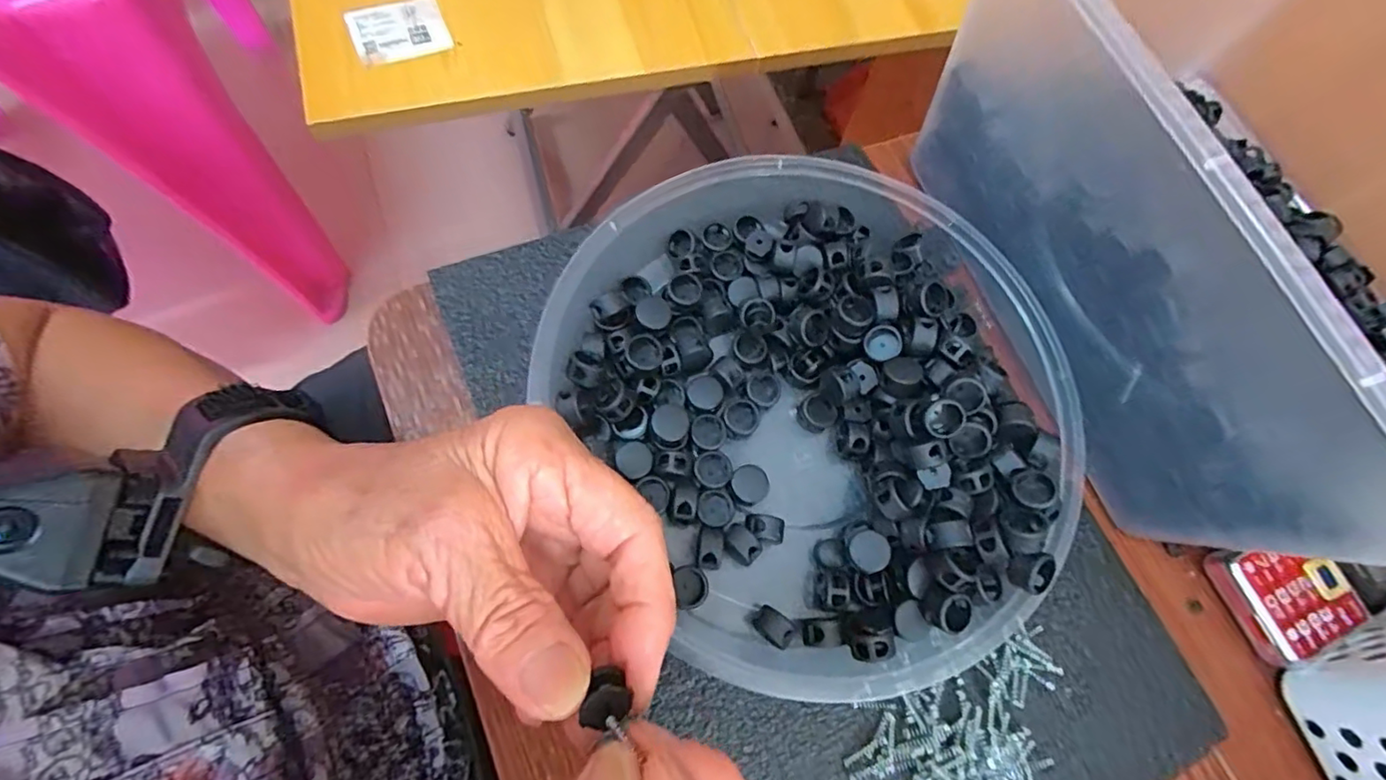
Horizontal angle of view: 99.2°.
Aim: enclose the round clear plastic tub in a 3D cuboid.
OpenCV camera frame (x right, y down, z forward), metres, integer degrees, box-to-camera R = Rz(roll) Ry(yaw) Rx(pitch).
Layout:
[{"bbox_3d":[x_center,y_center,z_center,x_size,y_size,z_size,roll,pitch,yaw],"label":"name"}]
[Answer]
[{"bbox_3d":[0.064,-0.001,0.268,0.219,0.053,0.229,2,71,-5],"label":"round clear plastic tub"}]

